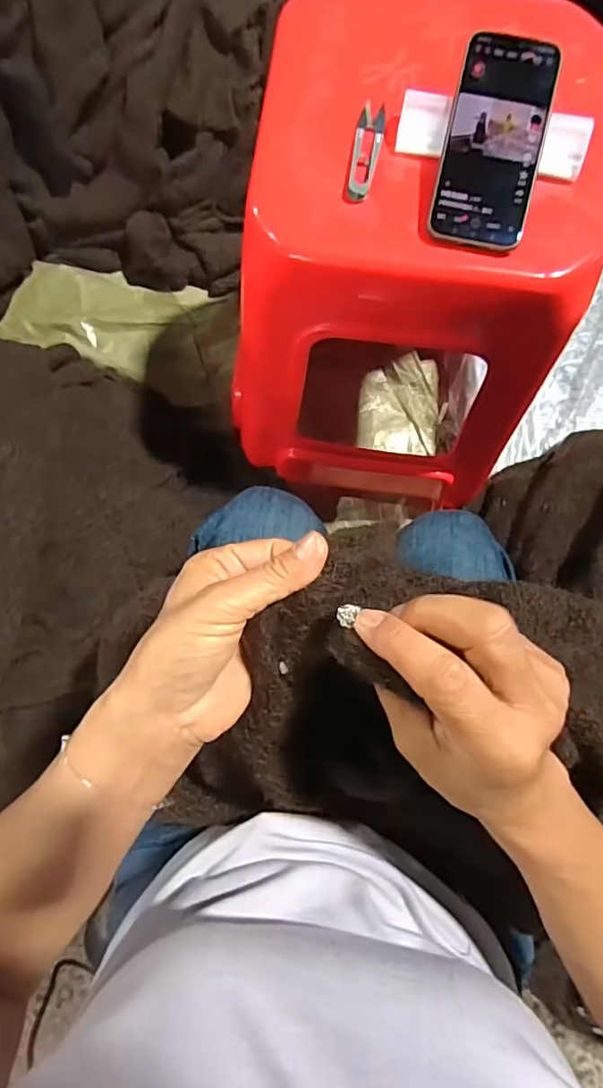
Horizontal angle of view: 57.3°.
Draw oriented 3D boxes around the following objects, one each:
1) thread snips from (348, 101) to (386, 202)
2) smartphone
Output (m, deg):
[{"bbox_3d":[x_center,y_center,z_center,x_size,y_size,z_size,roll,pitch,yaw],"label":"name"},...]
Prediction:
[{"bbox_3d":[0.053,-0.329,0.460,0.022,0.005,0.097,11,78,2],"label":"thread snips"},{"bbox_3d":[0.153,-0.318,0.436,0.075,0.010,0.159,12,93,2],"label":"smartphone"}]

